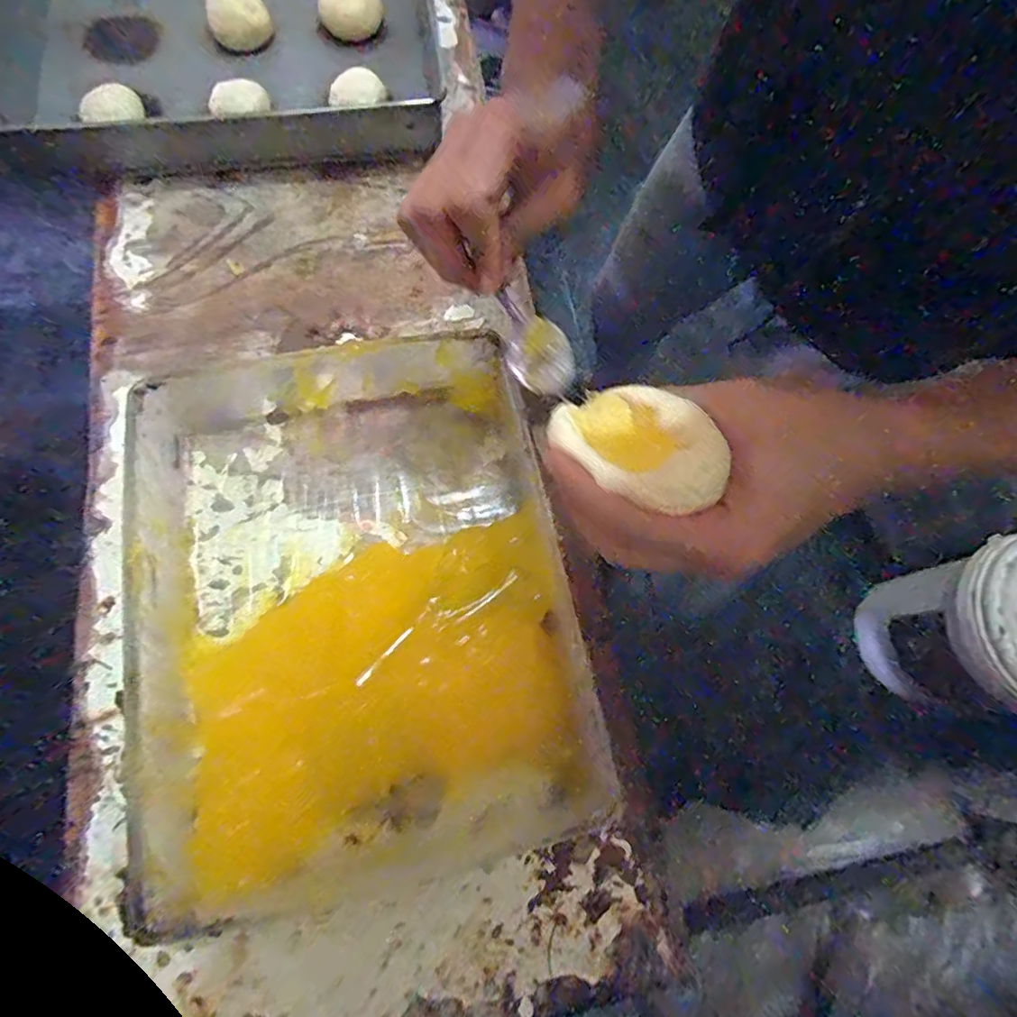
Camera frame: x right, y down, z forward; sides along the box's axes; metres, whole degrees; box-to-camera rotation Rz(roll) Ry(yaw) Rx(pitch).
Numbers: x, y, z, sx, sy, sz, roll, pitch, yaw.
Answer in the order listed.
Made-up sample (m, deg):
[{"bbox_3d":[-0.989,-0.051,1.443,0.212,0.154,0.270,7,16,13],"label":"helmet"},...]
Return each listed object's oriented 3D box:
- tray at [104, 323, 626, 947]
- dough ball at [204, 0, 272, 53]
[{"bbox_3d":[-0.125,0.065,0.396,0.332,0.063,0.434,-14,73,-6],"label":"tray"},{"bbox_3d":[-0.292,-0.531,0.588,0.057,0.049,0.053,1,72,-2],"label":"dough ball"}]

